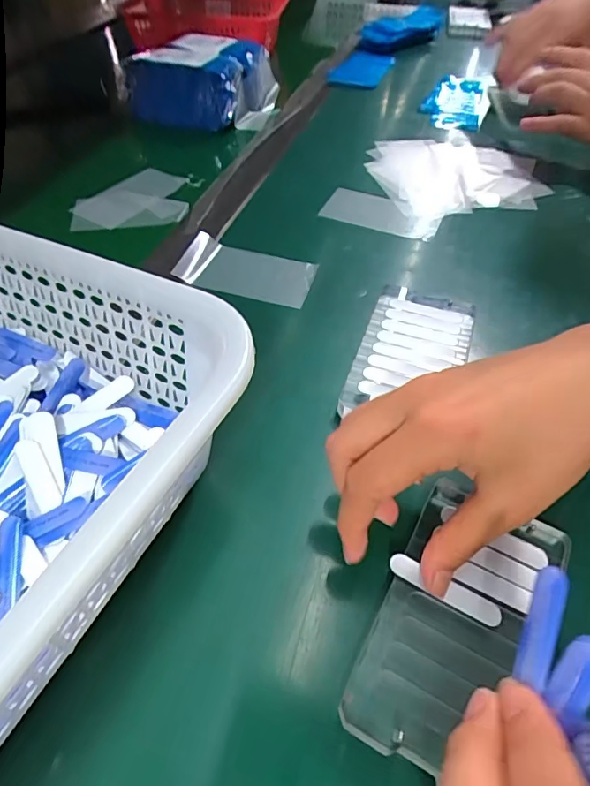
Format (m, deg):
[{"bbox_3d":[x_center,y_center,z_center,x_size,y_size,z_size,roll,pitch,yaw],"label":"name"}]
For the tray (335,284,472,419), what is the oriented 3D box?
[{"bbox_3d":[0.080,-0.030,0.329,0.067,0.012,0.124,17,51,12],"label":"tray"}]

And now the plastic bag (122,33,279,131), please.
[{"bbox_3d":[-0.110,-0.370,0.580,0.148,0.059,0.124,16,51,11],"label":"plastic bag"}]

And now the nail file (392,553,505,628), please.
[{"bbox_3d":[0.068,0.088,0.222,0.051,0.004,0.011,26,57,15],"label":"nail file"}]

